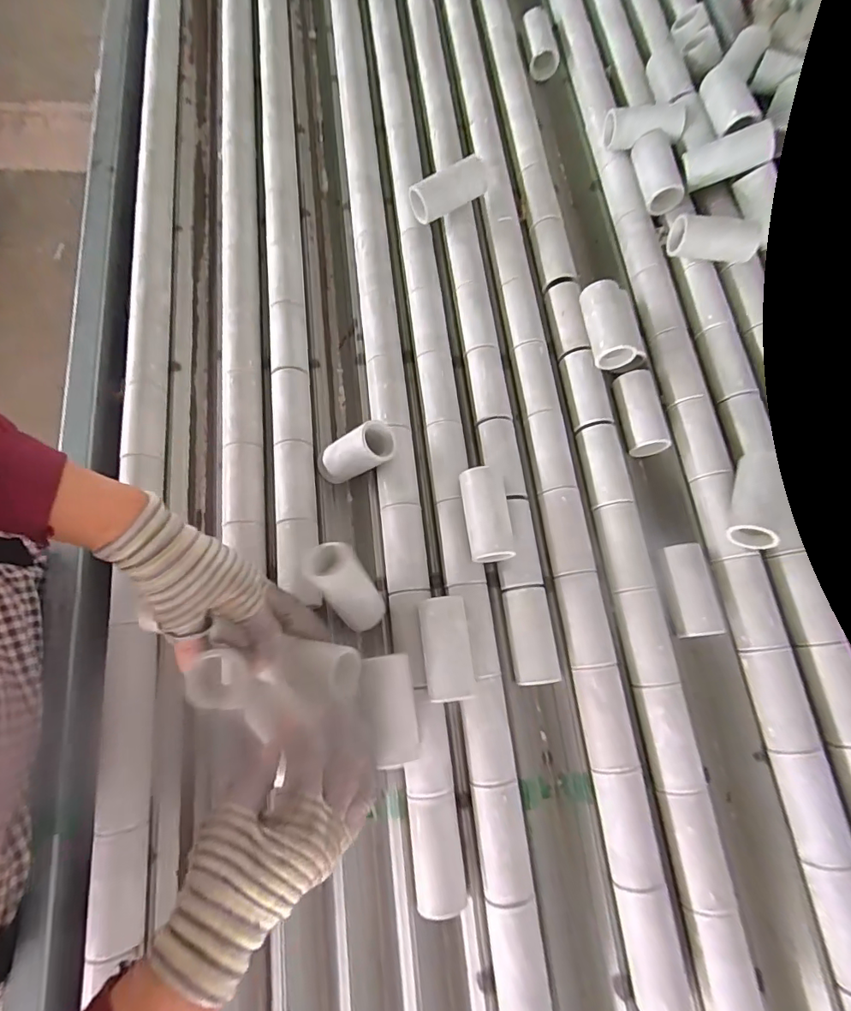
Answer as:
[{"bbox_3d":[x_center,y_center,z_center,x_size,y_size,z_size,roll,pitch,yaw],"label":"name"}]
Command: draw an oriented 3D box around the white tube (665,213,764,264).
[{"bbox_3d":[0.315,-0.291,0.538,0.089,0.039,0.033,9,74,4],"label":"white tube"}]

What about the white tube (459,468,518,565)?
[{"bbox_3d":[0.056,0.009,0.456,0.039,0.035,0.082,-7,73,-1],"label":"white tube"}]

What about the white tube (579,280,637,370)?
[{"bbox_3d":[0.192,-0.190,0.512,0.047,0.036,0.082,-5,73,0],"label":"white tube"}]

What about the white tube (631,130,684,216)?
[{"bbox_3d":[0.272,-0.387,0.575,0.050,0.041,0.088,-1,73,1],"label":"white tube"}]

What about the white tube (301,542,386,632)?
[{"bbox_3d":[-0.066,0.074,0.430,0.041,0.034,0.088,-37,120,-9],"label":"white tube"}]

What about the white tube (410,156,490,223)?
[{"bbox_3d":[0.031,-0.365,0.567,0.097,0.041,0.032,-29,75,-7],"label":"white tube"}]

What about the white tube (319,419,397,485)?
[{"bbox_3d":[-0.072,-0.048,0.482,0.081,0.040,0.037,-28,72,24],"label":"white tube"}]

